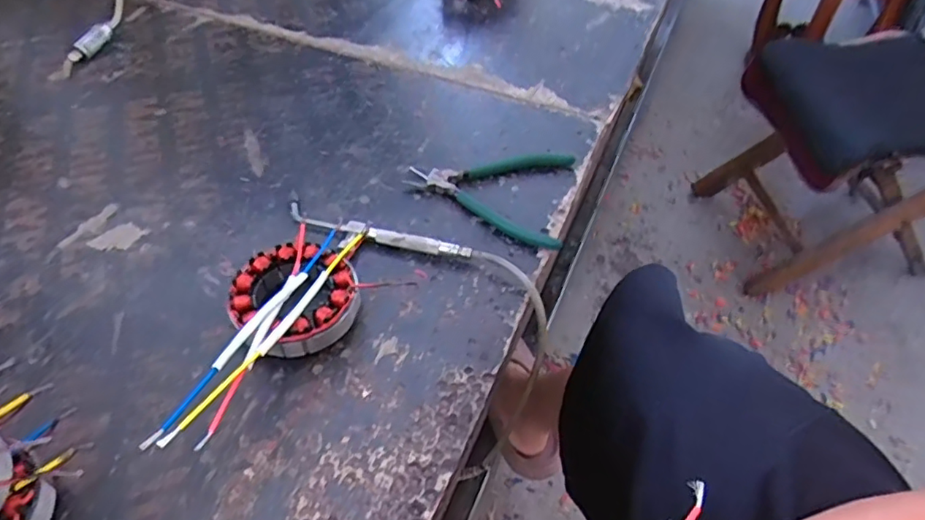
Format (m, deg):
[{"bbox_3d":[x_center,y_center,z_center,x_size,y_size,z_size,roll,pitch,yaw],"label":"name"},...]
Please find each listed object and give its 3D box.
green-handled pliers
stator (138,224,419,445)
[{"bbox_3d":[0.036,-0.075,0.535,0.156,0.009,0.124,23,50,17],"label":"green-handled pliers"},{"bbox_3d":[-0.131,0.041,0.396,0.092,0.040,0.206,27,51,21],"label":"stator"}]

